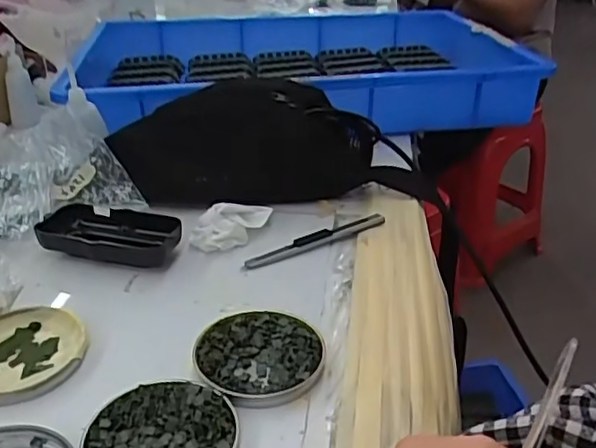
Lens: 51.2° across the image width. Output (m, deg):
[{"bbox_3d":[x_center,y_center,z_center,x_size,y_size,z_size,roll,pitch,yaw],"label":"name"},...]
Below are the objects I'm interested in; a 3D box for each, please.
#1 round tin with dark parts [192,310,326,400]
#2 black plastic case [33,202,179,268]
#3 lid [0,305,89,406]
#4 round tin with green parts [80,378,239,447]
[{"bbox_3d":[-0.024,0.081,0.384,0.076,0.011,0.076,0,29,0],"label":"round tin with dark parts"},{"bbox_3d":[-0.151,0.011,0.493,0.110,0.024,0.055,9,31,17],"label":"black plastic case"},{"bbox_3d":[-0.175,0.080,0.389,0.078,0.011,0.080,0,29,0],"label":"lid"},{"bbox_3d":[-0.072,0.113,0.325,0.077,0.009,0.075,0,29,0],"label":"round tin with green parts"}]

